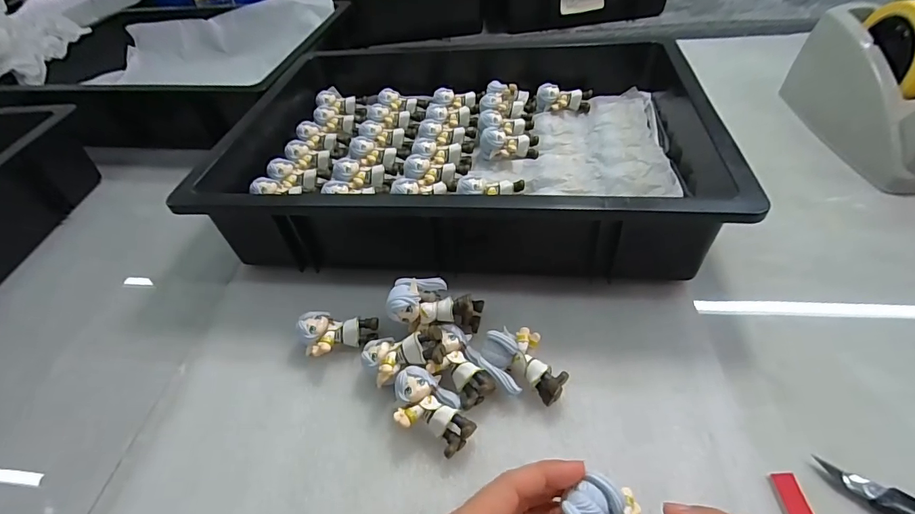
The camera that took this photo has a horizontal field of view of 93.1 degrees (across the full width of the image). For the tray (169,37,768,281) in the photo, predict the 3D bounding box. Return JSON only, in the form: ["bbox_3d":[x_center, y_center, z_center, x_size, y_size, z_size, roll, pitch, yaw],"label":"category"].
[{"bbox_3d":[0.010,-0.138,0.466,0.442,0.089,0.352,1,48,7],"label":"tray"}]

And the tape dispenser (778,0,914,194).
[{"bbox_3d":[0.436,-0.175,0.443,0.067,0.118,0.216,-2,47,4],"label":"tape dispenser"}]

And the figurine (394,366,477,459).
[{"bbox_3d":[-0.018,0.104,0.291,0.040,0.027,0.059,-32,52,-21],"label":"figurine"}]

